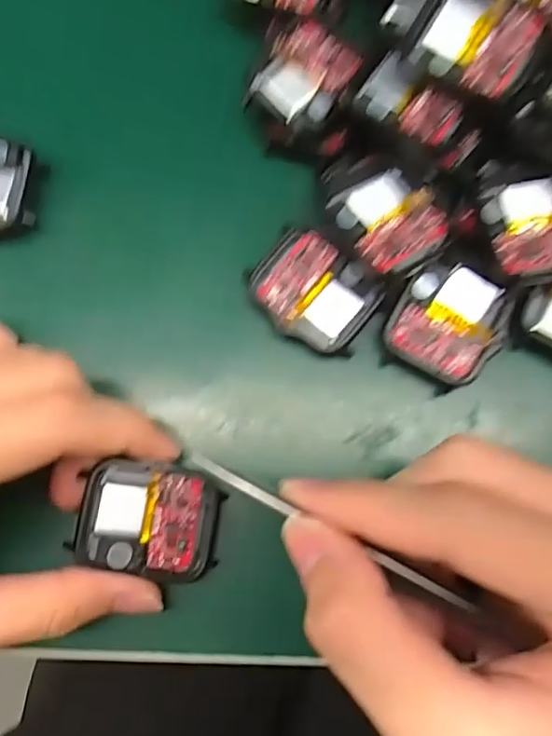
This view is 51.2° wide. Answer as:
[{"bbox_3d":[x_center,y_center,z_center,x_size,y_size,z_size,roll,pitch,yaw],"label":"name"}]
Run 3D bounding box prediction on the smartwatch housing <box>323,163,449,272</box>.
[{"bbox_3d":[0.040,-0.053,0.205,0.035,0.008,0.041,-37,81,-7],"label":"smartwatch housing"}]

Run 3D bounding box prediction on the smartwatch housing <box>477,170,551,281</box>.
[{"bbox_3d":[0.092,-0.052,0.204,0.035,0.010,0.042,-6,78,-2],"label":"smartwatch housing"}]

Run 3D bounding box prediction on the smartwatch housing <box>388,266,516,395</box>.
[{"bbox_3d":[0.062,-0.017,0.207,0.037,0.009,0.040,34,80,6],"label":"smartwatch housing"}]

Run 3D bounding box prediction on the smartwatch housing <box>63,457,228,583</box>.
[{"bbox_3d":[-0.042,0.051,0.193,0.044,0.009,0.036,11,81,1],"label":"smartwatch housing"}]

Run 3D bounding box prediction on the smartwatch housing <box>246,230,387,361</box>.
[{"bbox_3d":[0.014,-0.028,0.208,0.035,0.010,0.044,-44,82,-8],"label":"smartwatch housing"}]

